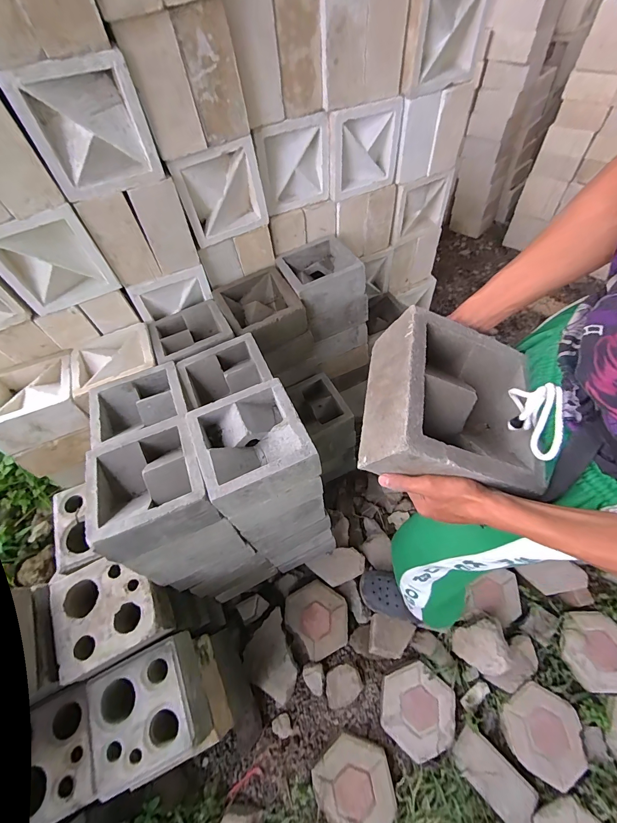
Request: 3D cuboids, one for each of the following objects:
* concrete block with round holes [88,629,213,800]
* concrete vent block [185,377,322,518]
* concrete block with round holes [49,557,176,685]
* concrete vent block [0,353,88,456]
[{"bbox_3d":[-0.337,0.623,0.719,0.200,0.107,0.195,-24,58,-10],"label":"concrete block with round holes"},{"bbox_3d":[-0.109,0.064,0.673,0.196,0.089,0.196,-24,58,-10],"label":"concrete vent block"},{"bbox_3d":[-0.425,0.425,0.744,0.208,0.071,0.194,-24,58,-11],"label":"concrete block with round holes"},{"bbox_3d":[-0.667,-0.030,0.832,0.200,0.097,0.192,-25,59,-11],"label":"concrete vent block"}]

